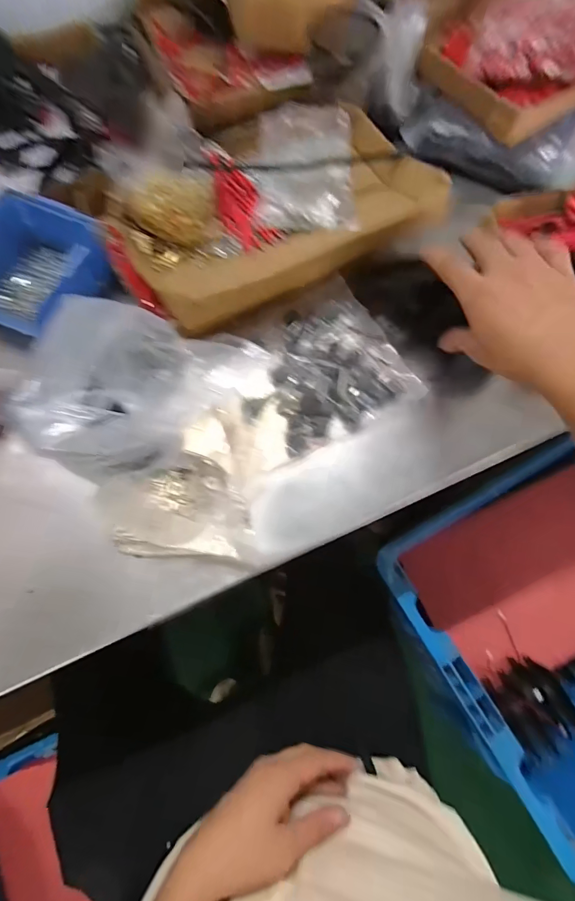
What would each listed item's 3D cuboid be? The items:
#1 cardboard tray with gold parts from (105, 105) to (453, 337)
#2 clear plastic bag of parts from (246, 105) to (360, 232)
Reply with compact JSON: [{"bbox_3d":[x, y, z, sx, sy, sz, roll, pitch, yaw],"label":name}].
[{"bbox_3d":[-0.013,-0.277,0.422,0.333,0.060,0.212,-22,73,-9],"label":"cardboard tray with gold parts"},{"bbox_3d":[0.020,-0.319,0.436,0.117,0.042,0.154,-1,71,-2],"label":"clear plastic bag of parts"}]

